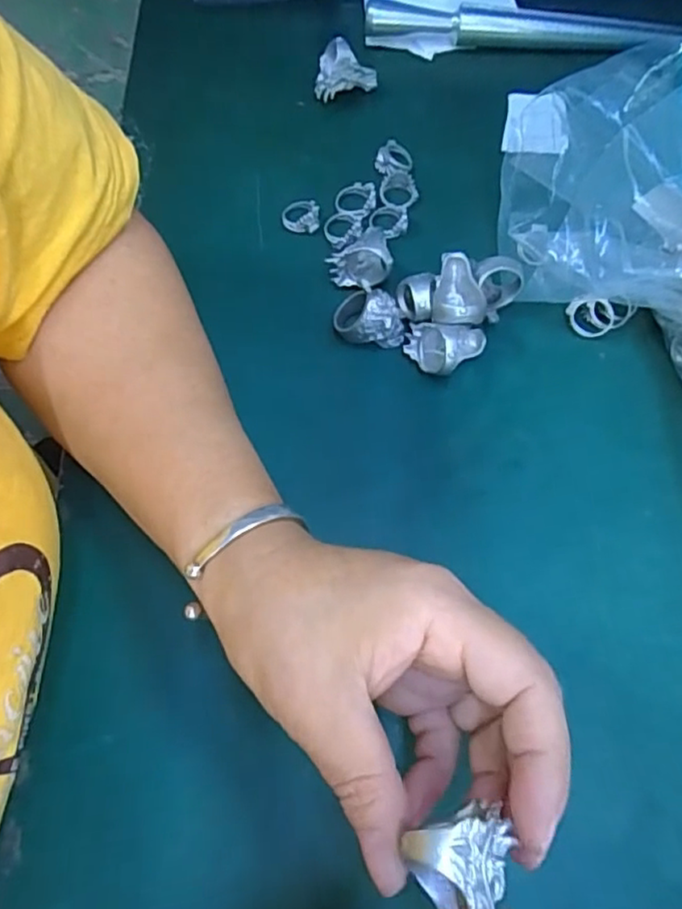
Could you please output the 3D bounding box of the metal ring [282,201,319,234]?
[{"bbox_3d":[-0.023,-0.138,0.354,0.021,0.007,0.018,2,68,0],"label":"metal ring"}]

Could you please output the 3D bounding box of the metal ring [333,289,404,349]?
[{"bbox_3d":[0.015,-0.073,0.314,0.036,0.025,0.025,5,68,1],"label":"metal ring"}]

